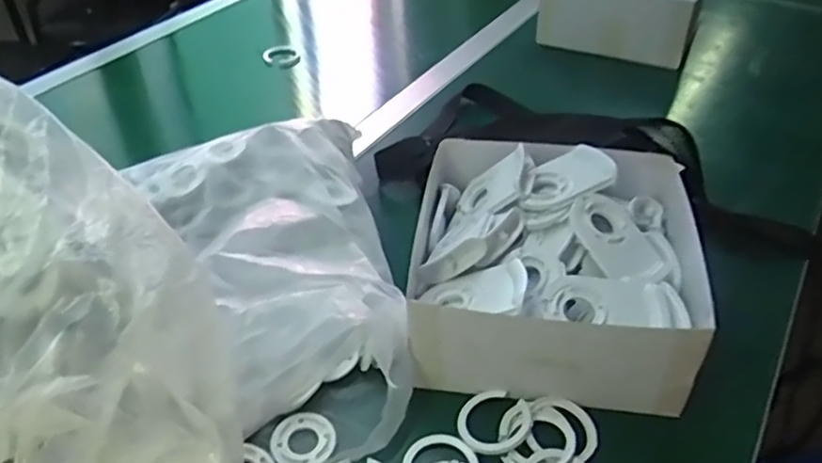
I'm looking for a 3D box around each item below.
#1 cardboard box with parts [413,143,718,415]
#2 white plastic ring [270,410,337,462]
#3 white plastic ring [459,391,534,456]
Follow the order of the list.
[{"bbox_3d":[0.108,0.023,0.524,0.196,0.088,0.200,5,41,8],"label":"cardboard box with parts"},{"bbox_3d":[-0.075,0.145,0.462,0.044,0.006,0.044,-1,40,1],"label":"white plastic ring"},{"bbox_3d":[0.059,0.132,0.464,0.049,0.007,0.049,-1,40,1],"label":"white plastic ring"}]

